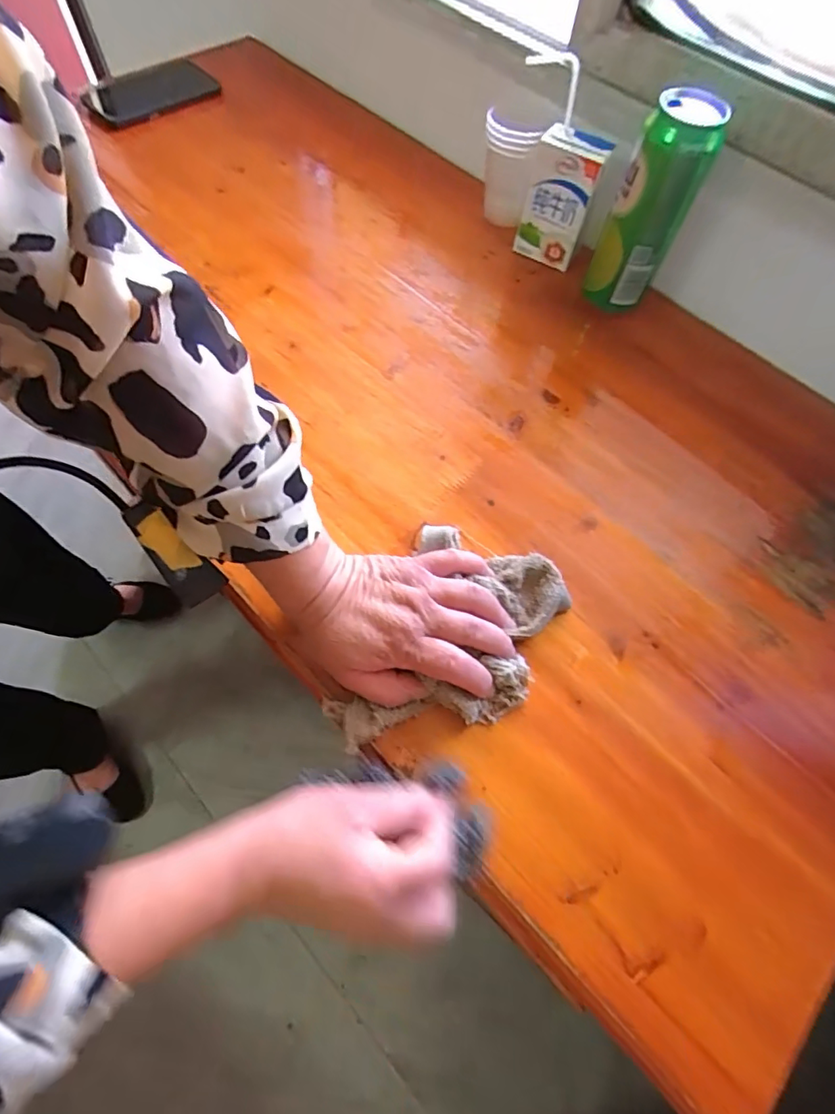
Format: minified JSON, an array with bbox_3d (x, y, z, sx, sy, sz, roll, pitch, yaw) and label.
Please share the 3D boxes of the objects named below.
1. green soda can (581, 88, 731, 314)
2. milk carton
[{"bbox_3d":[0.212,-0.318,0.483,0.070,0.172,0.059,27,66,9],"label":"green soda can"},{"bbox_3d":[0.150,-0.379,0.546,0.073,0.110,0.045,27,66,9],"label":"milk carton"}]

